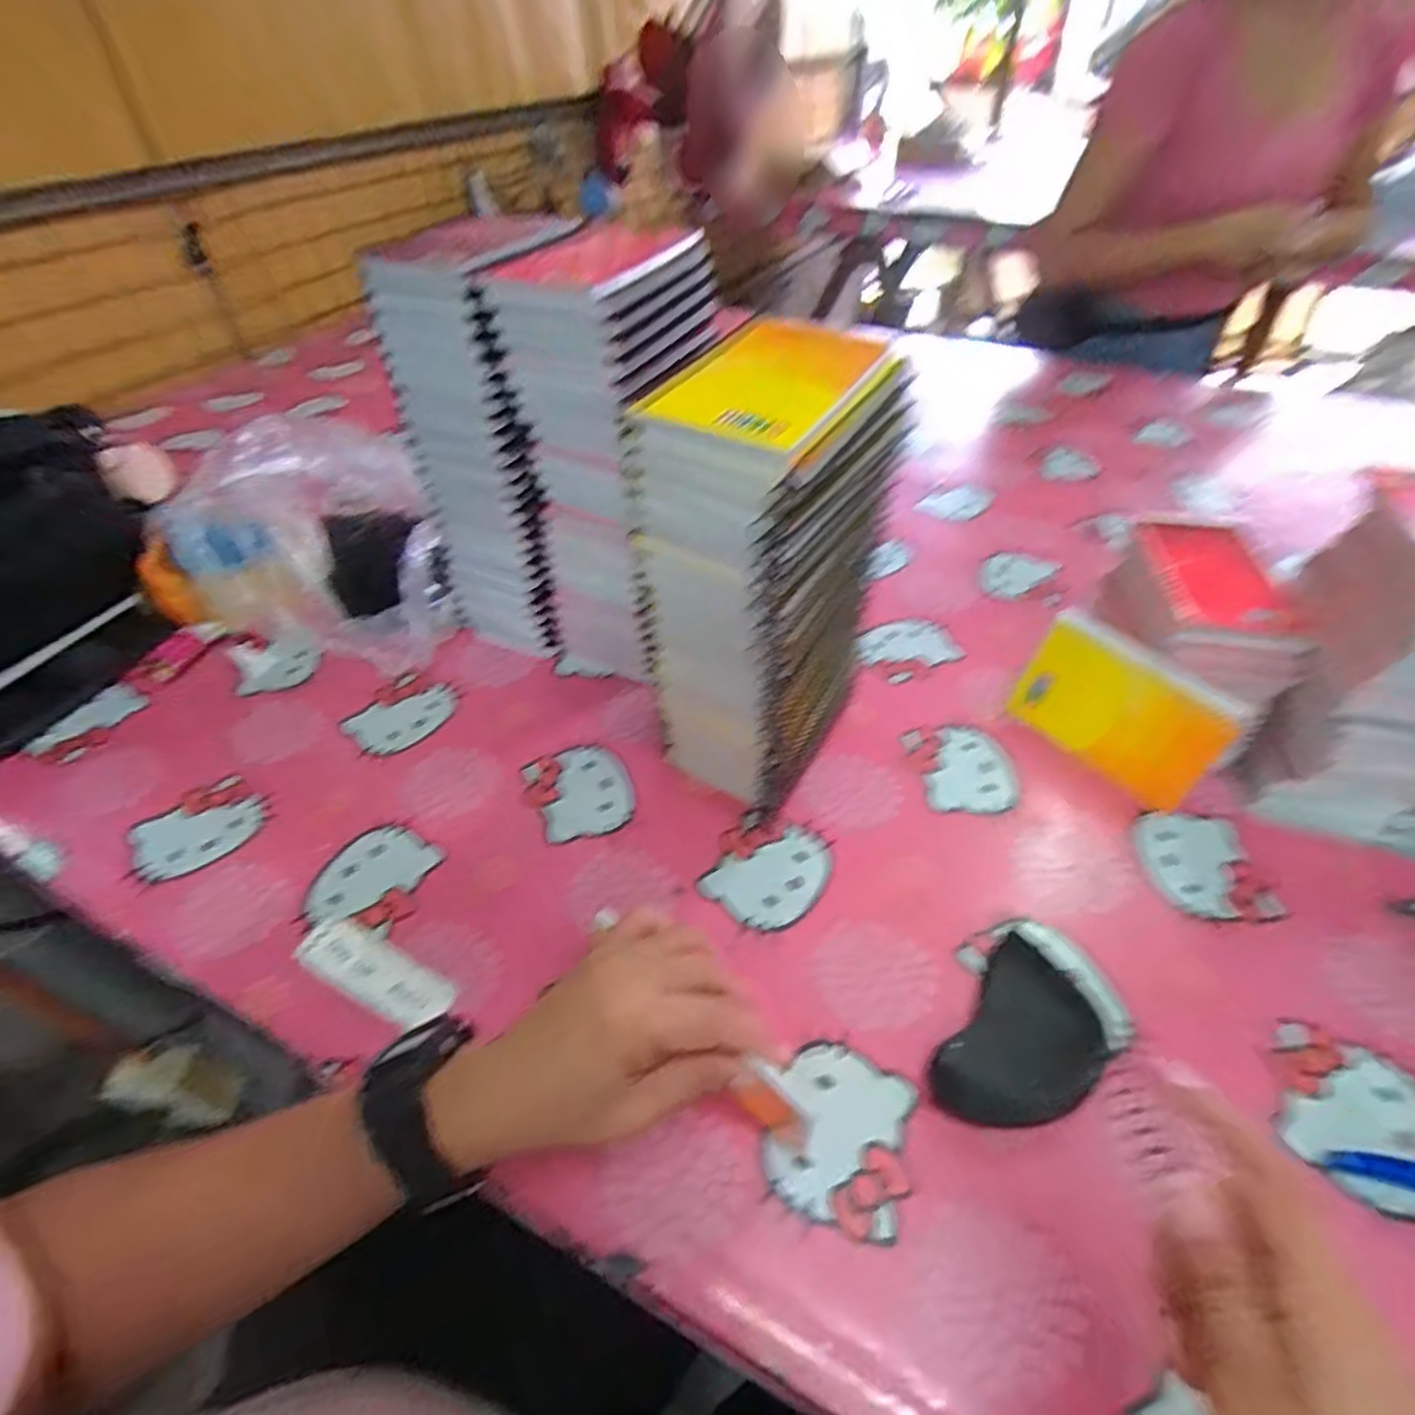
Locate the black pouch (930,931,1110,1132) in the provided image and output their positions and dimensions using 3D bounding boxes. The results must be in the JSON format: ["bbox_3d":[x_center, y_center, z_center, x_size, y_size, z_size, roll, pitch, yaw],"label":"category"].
[{"bbox_3d":[0.167,0.177,0.359,0.063,0.023,0.100,31,55,28],"label":"black pouch"}]

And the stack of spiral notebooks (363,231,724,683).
[{"bbox_3d":[-0.109,-0.184,0.524,0.208,0.293,0.134,12,48,13],"label":"stack of spiral notebooks"}]

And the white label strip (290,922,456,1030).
[{"bbox_3d":[-0.199,0.157,0.406,0.103,0.005,0.033,19,50,19],"label":"white label strip"}]

